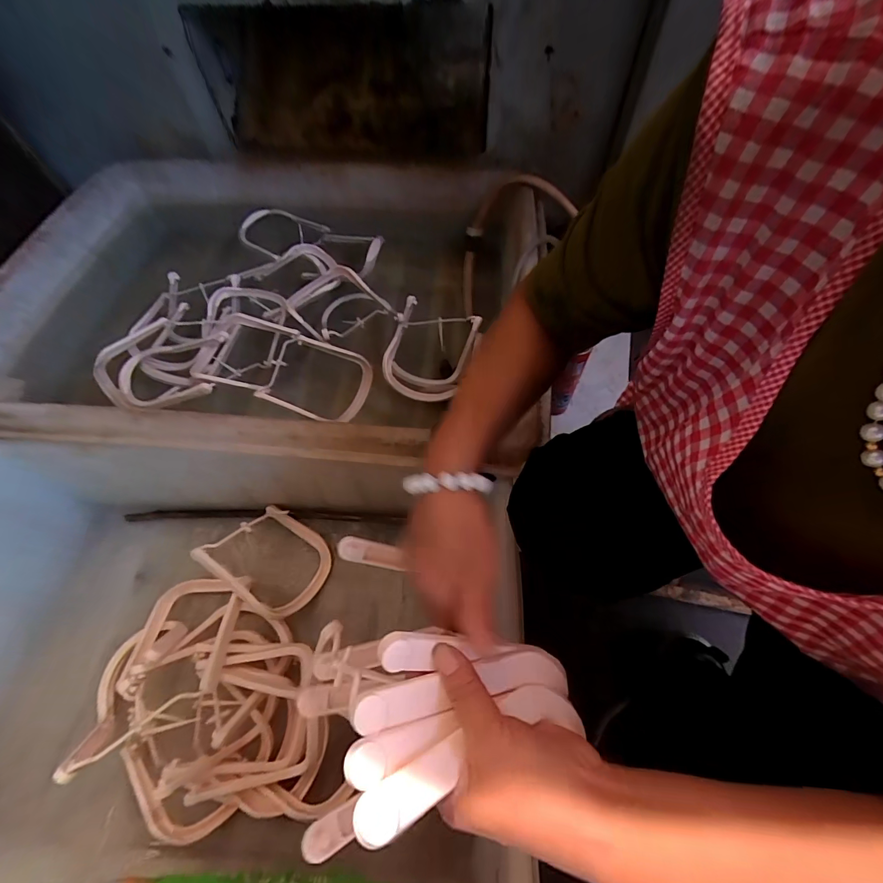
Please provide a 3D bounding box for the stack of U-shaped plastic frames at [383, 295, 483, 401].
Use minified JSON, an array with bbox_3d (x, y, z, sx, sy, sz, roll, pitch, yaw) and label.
[{"bbox_3d":[-0.028,-0.193,0.837,0.185,0.058,0.246,16,62,11],"label":"stack of U-shaped plastic frames"}]

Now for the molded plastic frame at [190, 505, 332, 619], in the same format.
[{"bbox_3d":[-0.298,0.209,0.702,0.192,0.049,0.175,42,39,6],"label":"molded plastic frame"}]

